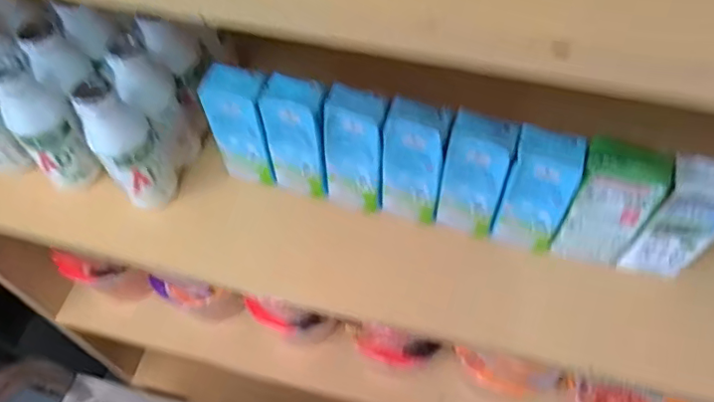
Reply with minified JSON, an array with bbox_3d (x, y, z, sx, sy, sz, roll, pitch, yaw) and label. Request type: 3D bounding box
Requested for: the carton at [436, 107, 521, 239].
[{"bbox_3d":[0.099,-0.019,0.483,0.049,0.119,0.030,16,58,11],"label":"carton"}]

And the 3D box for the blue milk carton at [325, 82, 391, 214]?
[{"bbox_3d":[0.001,-0.042,0.501,0.051,0.120,0.036,17,58,12],"label":"blue milk carton"}]

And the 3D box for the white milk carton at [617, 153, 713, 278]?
[{"bbox_3d":[0.257,0.016,0.455,0.048,0.118,0.034,16,58,11],"label":"white milk carton"}]

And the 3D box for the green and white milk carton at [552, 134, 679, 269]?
[{"bbox_3d":[0.201,0.003,0.460,0.058,0.123,0.034,11,57,8],"label":"green and white milk carton"}]

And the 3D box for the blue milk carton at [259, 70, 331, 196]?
[{"bbox_3d":[-0.050,-0.054,0.510,0.055,0.118,0.034,21,59,14],"label":"blue milk carton"}]

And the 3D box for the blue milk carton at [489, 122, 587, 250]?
[{"bbox_3d":[0.149,-0.007,0.473,0.051,0.116,0.032,16,58,11],"label":"blue milk carton"}]

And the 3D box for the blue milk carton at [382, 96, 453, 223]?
[{"bbox_3d":[0.049,-0.030,0.491,0.049,0.122,0.035,12,57,9],"label":"blue milk carton"}]

